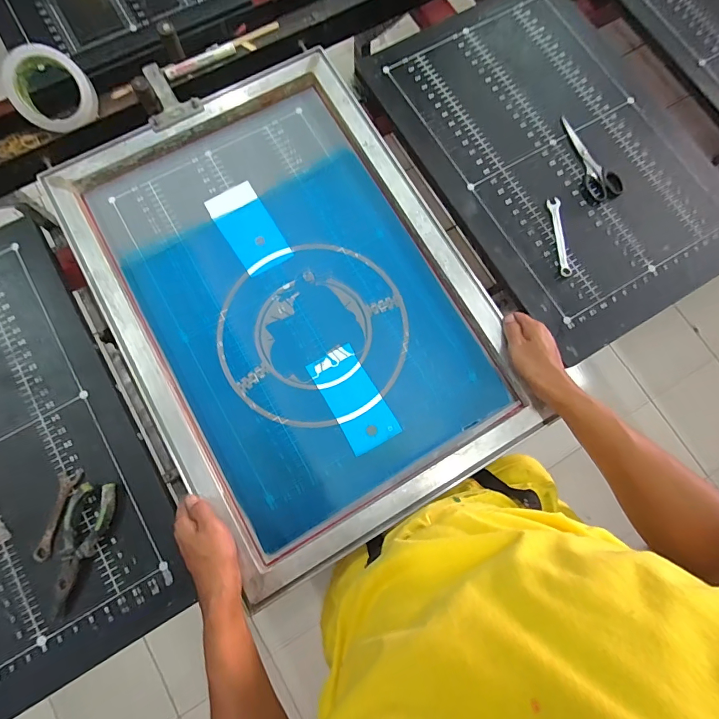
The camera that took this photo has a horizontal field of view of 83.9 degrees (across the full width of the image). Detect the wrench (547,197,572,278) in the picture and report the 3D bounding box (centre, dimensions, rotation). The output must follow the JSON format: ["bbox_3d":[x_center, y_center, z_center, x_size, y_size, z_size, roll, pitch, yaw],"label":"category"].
[{"bbox_3d":[0.299,-0.181,0.595,0.020,0.007,0.124,-5,77,-3],"label":"wrench"}]

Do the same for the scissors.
[{"bbox_3d":[0.360,-0.318,0.626,0.050,0.009,0.152,-18,78,-6],"label":"scissors"}]

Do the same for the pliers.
[{"bbox_3d":[-0.335,0.231,0.488,0.052,0.020,0.152,4,77,-1],"label":"pliers"}]

